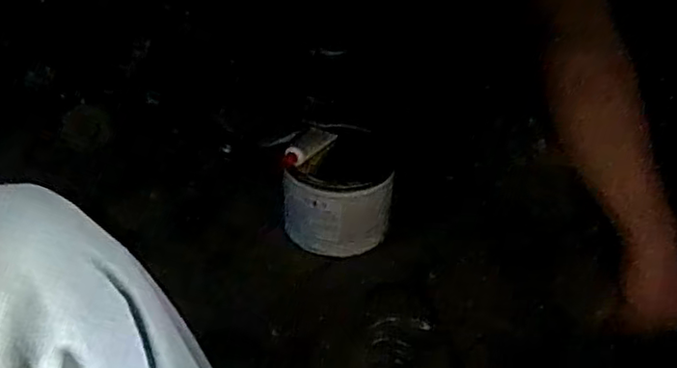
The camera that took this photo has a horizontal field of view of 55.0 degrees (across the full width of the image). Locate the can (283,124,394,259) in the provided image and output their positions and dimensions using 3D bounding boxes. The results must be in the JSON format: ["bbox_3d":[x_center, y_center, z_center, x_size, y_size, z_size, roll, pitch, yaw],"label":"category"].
[{"bbox_3d":[0.003,0.002,1.006,0.151,0.134,0.171,7,40,4],"label":"can"}]

